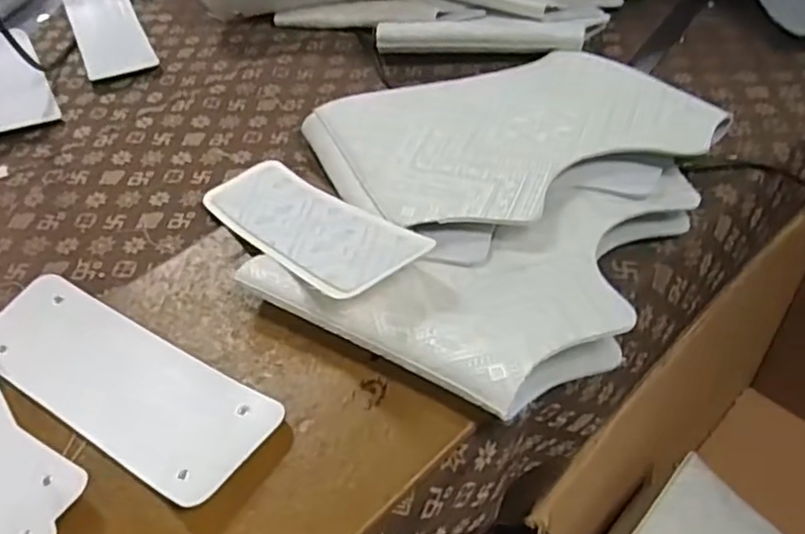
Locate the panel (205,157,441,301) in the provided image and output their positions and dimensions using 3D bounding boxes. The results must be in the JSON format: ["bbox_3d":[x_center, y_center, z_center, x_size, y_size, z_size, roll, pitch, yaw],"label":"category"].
[{"bbox_3d":[-0.084,-0.039,0.555,0.083,0.013,0.268,-30,35,-23],"label":"panel"}]

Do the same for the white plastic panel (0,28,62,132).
[{"bbox_3d":[-0.499,-0.237,0.840,0.084,0.018,0.246,-25,48,-19],"label":"white plastic panel"}]

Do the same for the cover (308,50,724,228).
[{"bbox_3d":[0.091,-0.135,0.610,0.317,0.030,0.249,-17,46,-12],"label":"cover"}]

